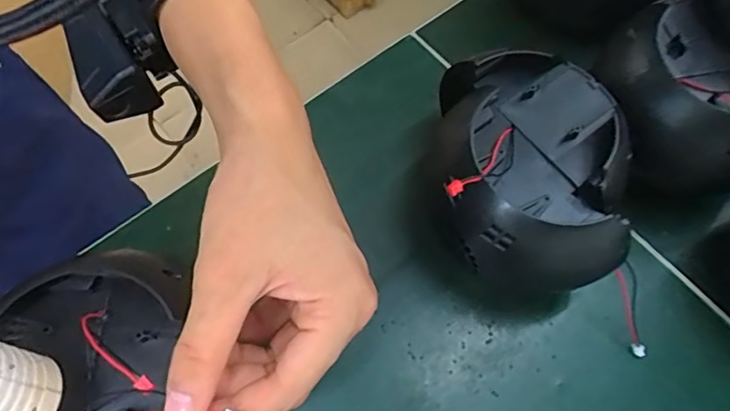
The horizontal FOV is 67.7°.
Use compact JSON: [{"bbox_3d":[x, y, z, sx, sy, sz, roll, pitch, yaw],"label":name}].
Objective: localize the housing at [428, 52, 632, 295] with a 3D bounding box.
[{"bbox_3d":[0.093,-0.017,0.332,0.108,0.103,0.132,9,66,3],"label":"housing"}]

